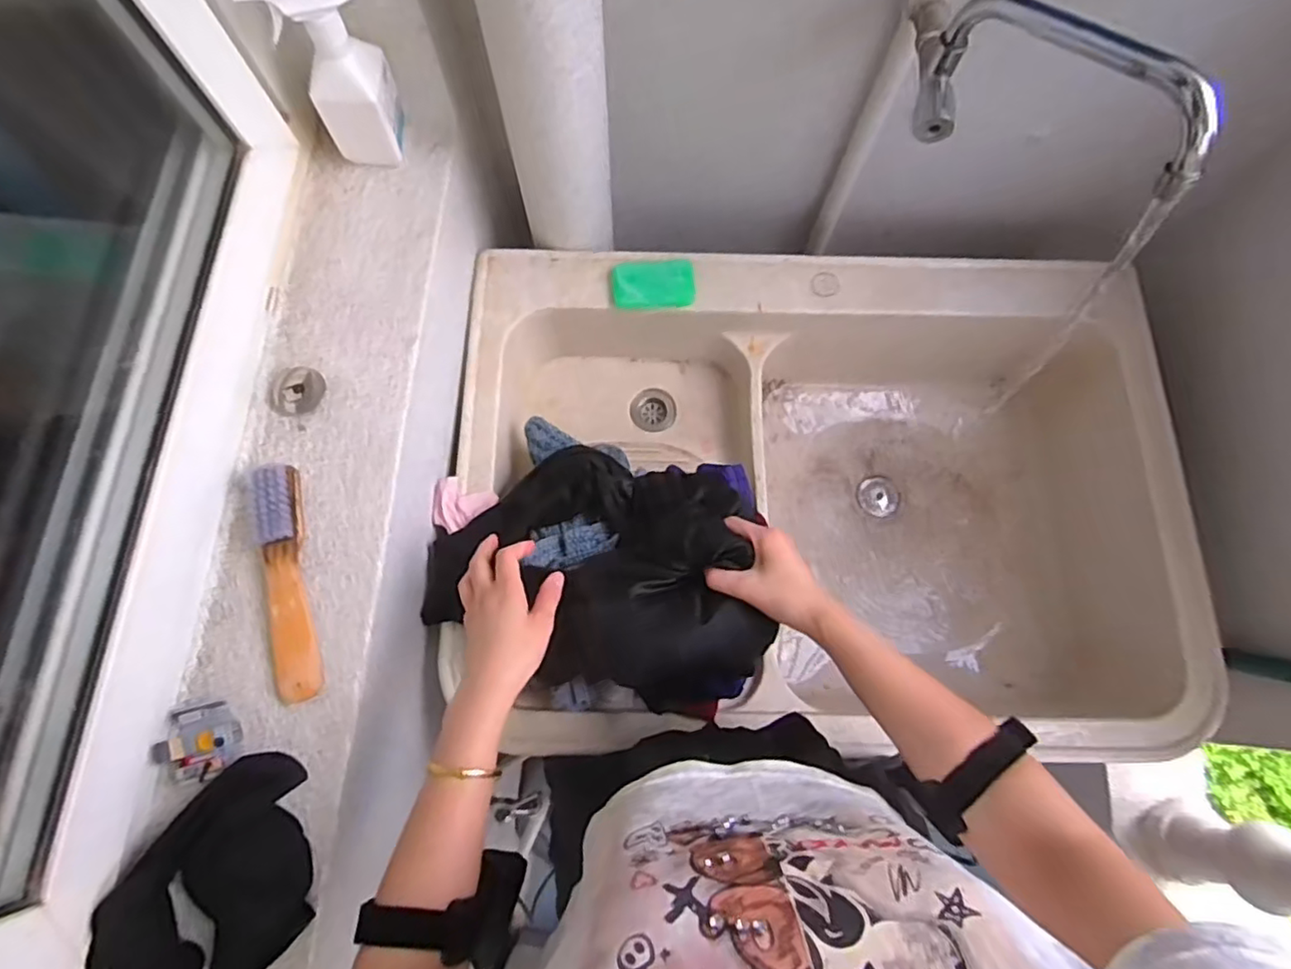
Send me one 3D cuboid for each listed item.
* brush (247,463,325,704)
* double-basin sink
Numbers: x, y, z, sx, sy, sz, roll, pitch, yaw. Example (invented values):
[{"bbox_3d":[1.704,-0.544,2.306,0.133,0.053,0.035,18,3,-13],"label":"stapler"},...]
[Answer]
[{"bbox_3d":[-0.311,0.081,0.549,0.034,0.036,0.200,-13,75,-5],"label":"brush"},{"bbox_3d":[0.202,0.013,0.846,0.824,0.278,0.595,1,75,-1],"label":"double-basin sink"}]

